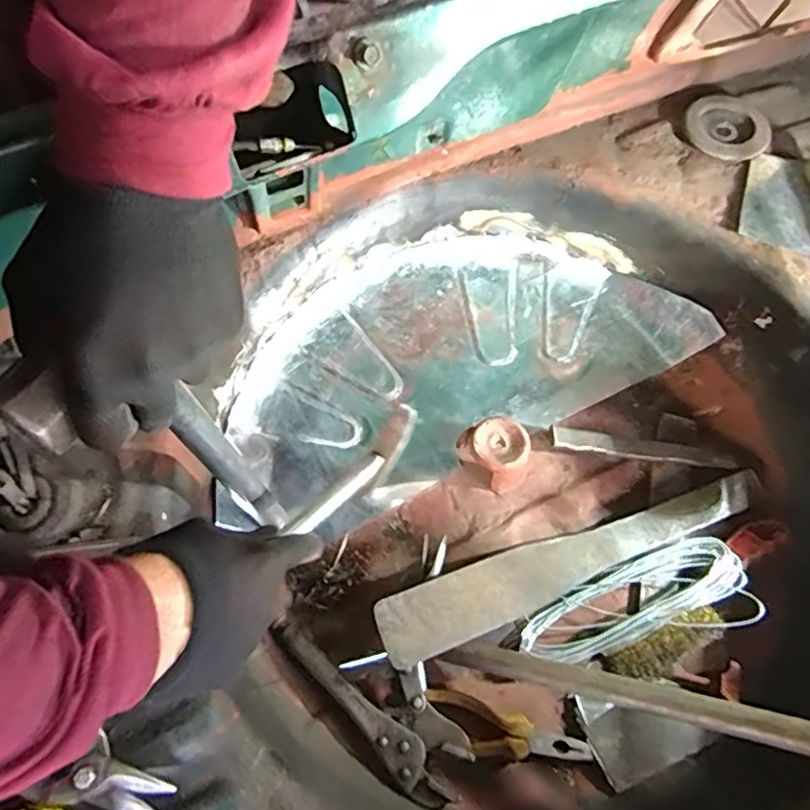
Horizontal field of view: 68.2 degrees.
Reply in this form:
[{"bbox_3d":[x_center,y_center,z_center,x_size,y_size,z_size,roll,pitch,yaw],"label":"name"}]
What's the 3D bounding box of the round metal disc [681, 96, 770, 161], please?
[{"bbox_3d":[0.333,-0.286,0.618,0.083,0.015,0.076,0,66,1],"label":"round metal disc"}]

